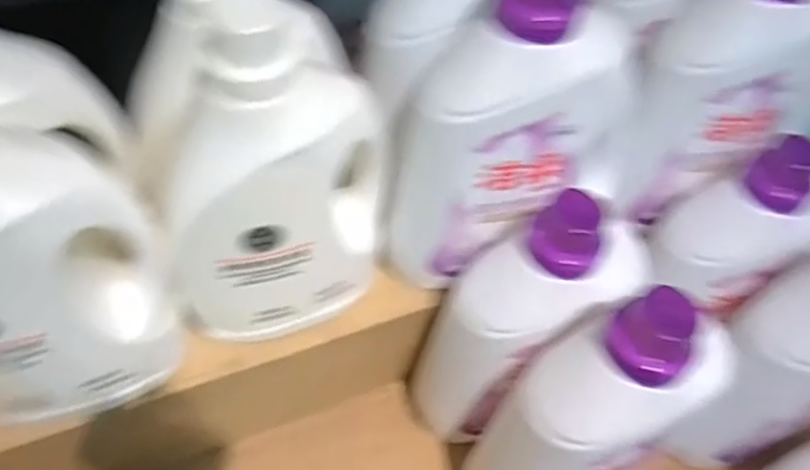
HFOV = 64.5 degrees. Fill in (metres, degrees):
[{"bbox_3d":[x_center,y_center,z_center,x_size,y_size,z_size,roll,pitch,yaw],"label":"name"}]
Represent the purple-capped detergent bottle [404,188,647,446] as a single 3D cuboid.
[{"bbox_3d":[0.107,0.085,0.615,0.149,0.312,0.107,-21,56,-22],"label":"purple-capped detergent bottle"}]

